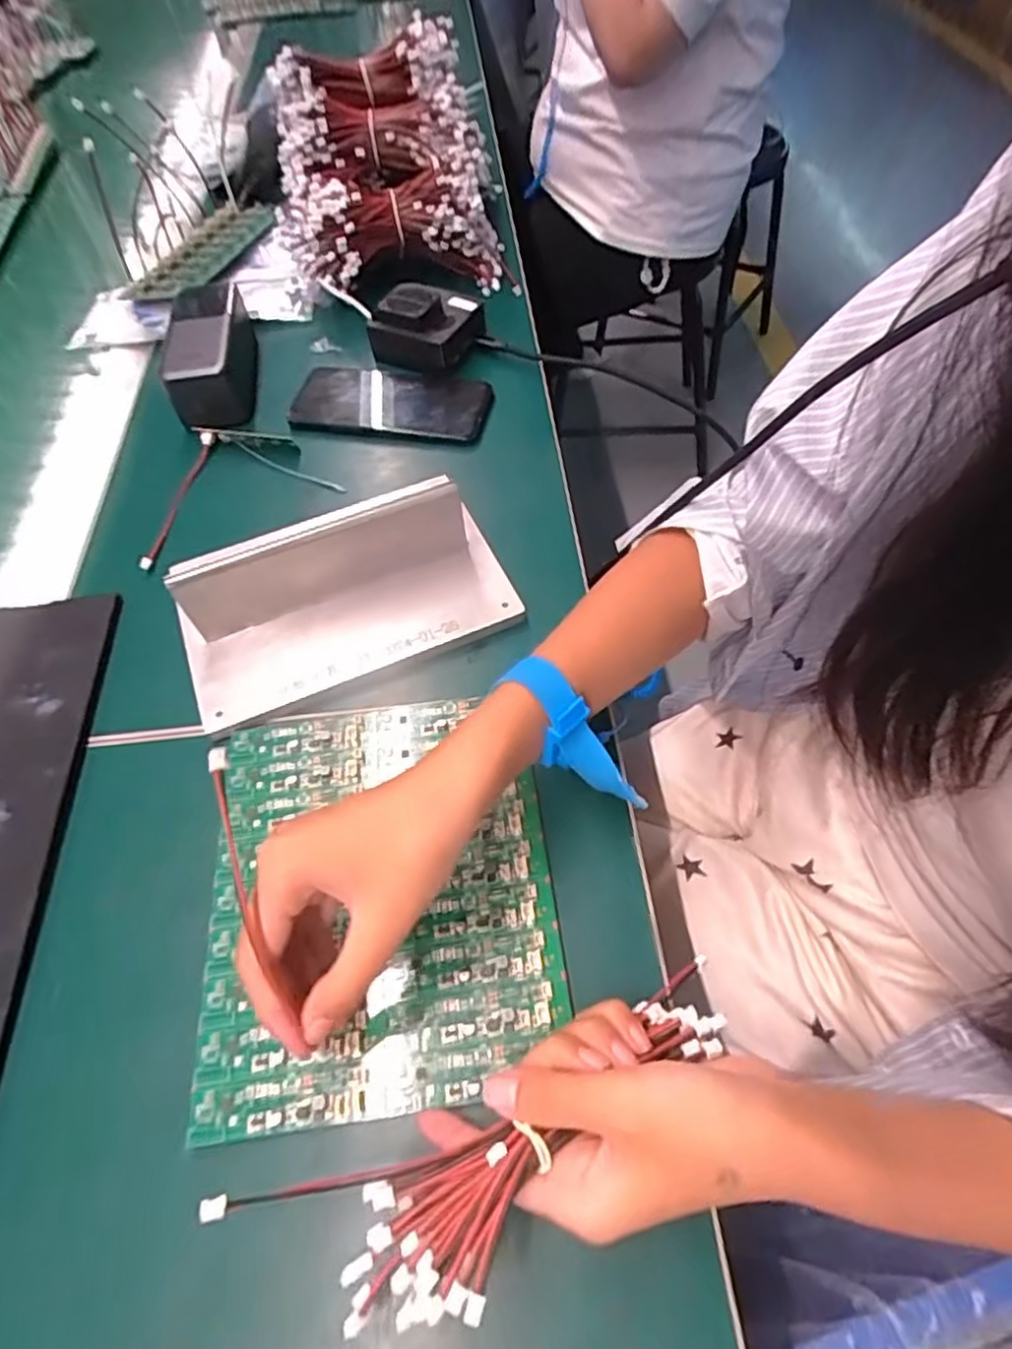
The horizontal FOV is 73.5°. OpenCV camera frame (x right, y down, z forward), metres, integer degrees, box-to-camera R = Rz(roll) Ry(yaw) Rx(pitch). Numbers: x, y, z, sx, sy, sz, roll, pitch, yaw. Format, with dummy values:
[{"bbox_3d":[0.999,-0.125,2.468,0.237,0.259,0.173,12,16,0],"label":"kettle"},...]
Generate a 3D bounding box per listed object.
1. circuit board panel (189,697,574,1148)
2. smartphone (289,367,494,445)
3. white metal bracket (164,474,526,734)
[{"bbox_3d":[-0.064,0.103,0.339,0.168,0.005,0.195,-9,57,-2],"label":"circuit board panel"},{"bbox_3d":[-0.093,-0.221,0.549,0.156,0.013,0.076,6,58,7],"label":"smartphone"},{"bbox_3d":[-0.105,-0.060,0.416,0.200,0.058,0.119,-21,59,-10],"label":"white metal bracket"}]

